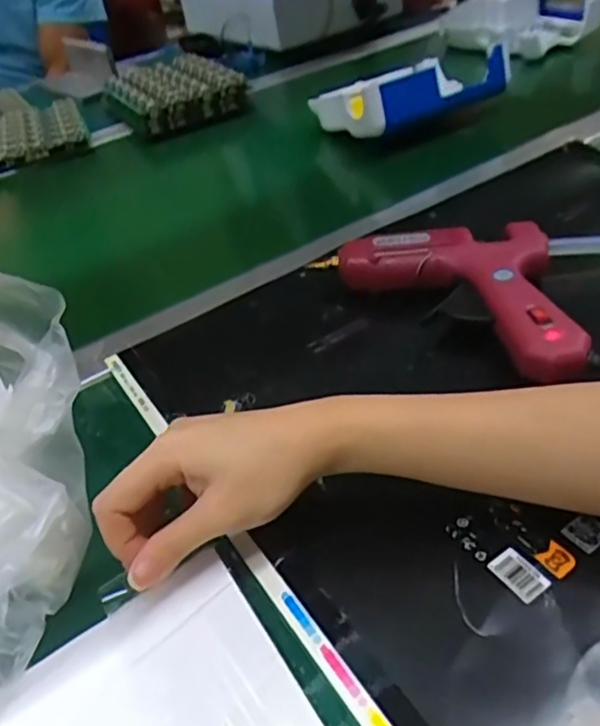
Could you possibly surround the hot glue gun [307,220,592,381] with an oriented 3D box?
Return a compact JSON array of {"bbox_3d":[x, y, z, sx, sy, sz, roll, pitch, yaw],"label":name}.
[{"bbox_3d":[0.121,-0.062,0.434,0.198,0.035,0.118,28,52,35],"label":"hot glue gun"}]

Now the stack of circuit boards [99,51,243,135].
[{"bbox_3d":[-0.177,-0.369,0.845,0.152,0.043,0.200,-25,43,-19],"label":"stack of circuit boards"}]

